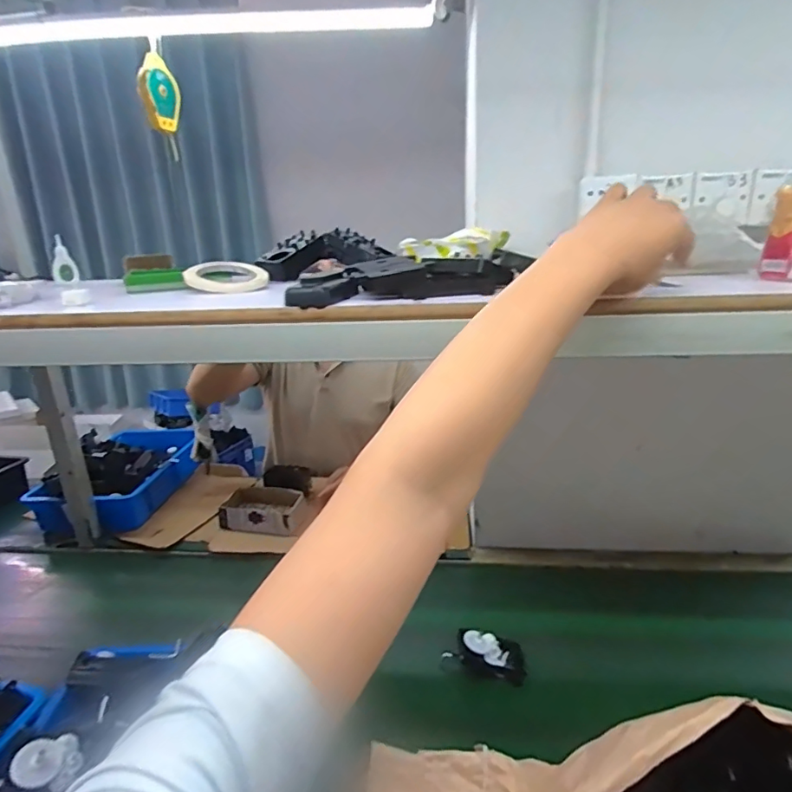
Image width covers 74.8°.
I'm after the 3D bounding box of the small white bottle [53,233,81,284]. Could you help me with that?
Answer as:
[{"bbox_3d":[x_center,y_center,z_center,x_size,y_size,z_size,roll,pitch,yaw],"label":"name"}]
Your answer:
[{"bbox_3d":[-0.565,-0.229,0.879,0.038,0.080,0.039,-13,20,-31],"label":"small white bottle"}]

